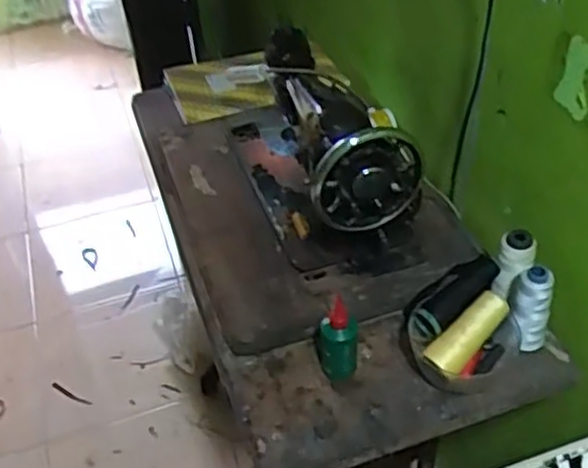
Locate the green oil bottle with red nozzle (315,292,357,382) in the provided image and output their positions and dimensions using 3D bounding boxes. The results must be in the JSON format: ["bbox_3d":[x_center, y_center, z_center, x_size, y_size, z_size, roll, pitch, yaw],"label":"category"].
[{"bbox_3d":[0.051,0.124,0.822,0.047,0.099,0.047,1,41,6],"label":"green oil bottle with red nozzle"}]

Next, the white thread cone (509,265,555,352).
[{"bbox_3d":[0.274,0.084,0.821,0.045,0.103,0.047,10,43,16],"label":"white thread cone"}]

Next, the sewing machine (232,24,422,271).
[{"bbox_3d":[0.028,-0.143,1.007,0.175,0.210,0.386,-13,42,-11],"label":"sewing machine"}]

